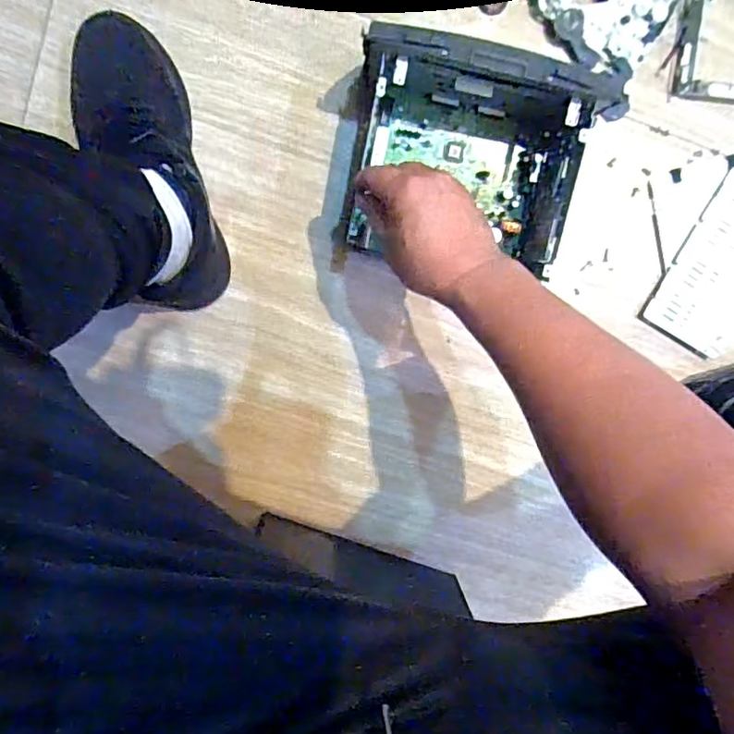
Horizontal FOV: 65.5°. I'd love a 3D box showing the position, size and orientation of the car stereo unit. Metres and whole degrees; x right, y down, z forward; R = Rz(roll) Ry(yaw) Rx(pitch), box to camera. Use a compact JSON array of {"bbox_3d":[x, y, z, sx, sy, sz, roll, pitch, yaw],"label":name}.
[{"bbox_3d":[0.089,-0.187,0.513,0.179,0.114,0.150,7,96,-2],"label":"car stereo unit"}]

